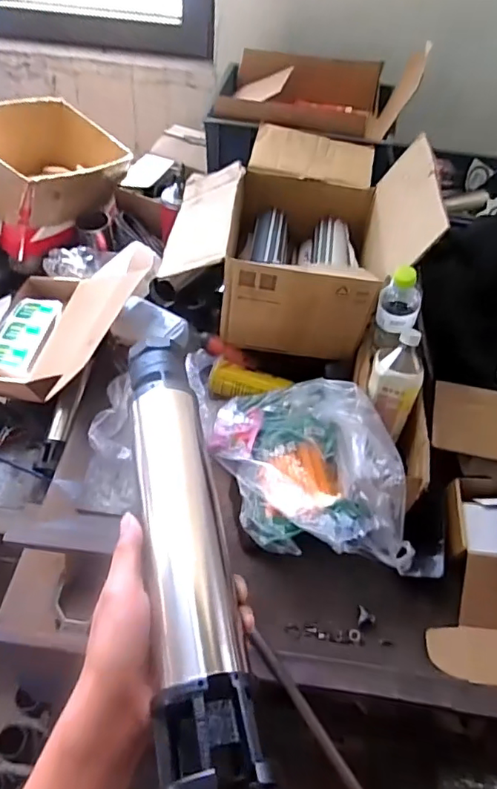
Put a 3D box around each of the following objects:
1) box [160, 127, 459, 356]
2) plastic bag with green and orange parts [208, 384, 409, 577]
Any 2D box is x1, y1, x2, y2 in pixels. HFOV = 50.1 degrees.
[{"bbox_3d":[0.085,-0.327,0.984,0.415,0.262,0.413,9,53,1],"label":"box"},{"bbox_3d":[0.089,0.109,0.819,0.205,0.164,0.347,-18,57,-18],"label":"plastic bag with green and orange parts"}]

